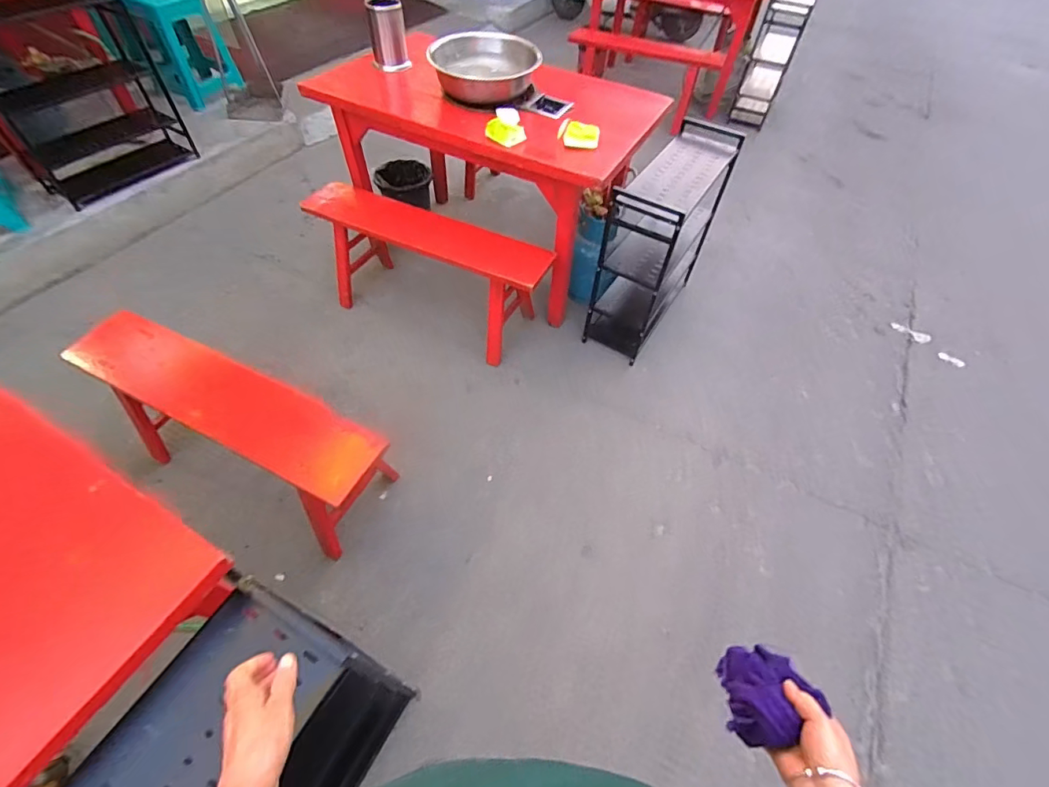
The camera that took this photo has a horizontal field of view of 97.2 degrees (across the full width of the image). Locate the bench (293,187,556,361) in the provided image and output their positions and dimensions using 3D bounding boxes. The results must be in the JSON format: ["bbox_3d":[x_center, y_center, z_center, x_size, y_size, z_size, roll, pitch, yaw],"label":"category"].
[{"bbox_3d":[-0.367,-0.468,1.781,0.957,0.382,0.324,24,56,13],"label":"bench"}]

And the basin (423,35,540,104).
[{"bbox_3d":[-0.154,-1.127,1.591,0.307,0.116,0.302,37,60,21],"label":"basin"}]

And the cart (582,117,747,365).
[{"bbox_3d":[0.485,-0.556,1.737,0.269,0.617,0.582,29,57,16],"label":"cart"}]

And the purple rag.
[{"bbox_3d":[0.282,0.358,0.554,0.095,0.111,0.095,-6,58,-6],"label":"purple rag"}]

